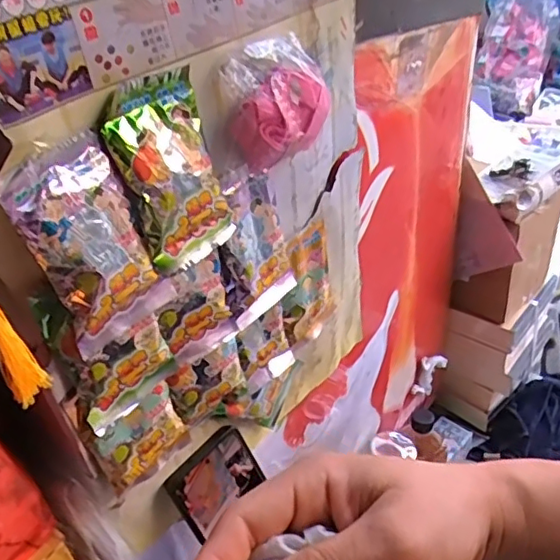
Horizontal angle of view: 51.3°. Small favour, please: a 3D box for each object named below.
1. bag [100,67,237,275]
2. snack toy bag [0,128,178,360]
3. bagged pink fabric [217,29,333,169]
[{"bbox_3d":[-0.064,-0.065,0.351,0.029,0.104,0.066,17,42,28],"label":"bag"},{"bbox_3d":[-0.102,-0.018,0.322,0.026,0.111,0.065,19,43,30],"label":"snack toy bag"},{"bbox_3d":[-0.002,-0.119,0.388,0.033,0.069,0.070,26,47,36],"label":"bagged pink fabric"}]

